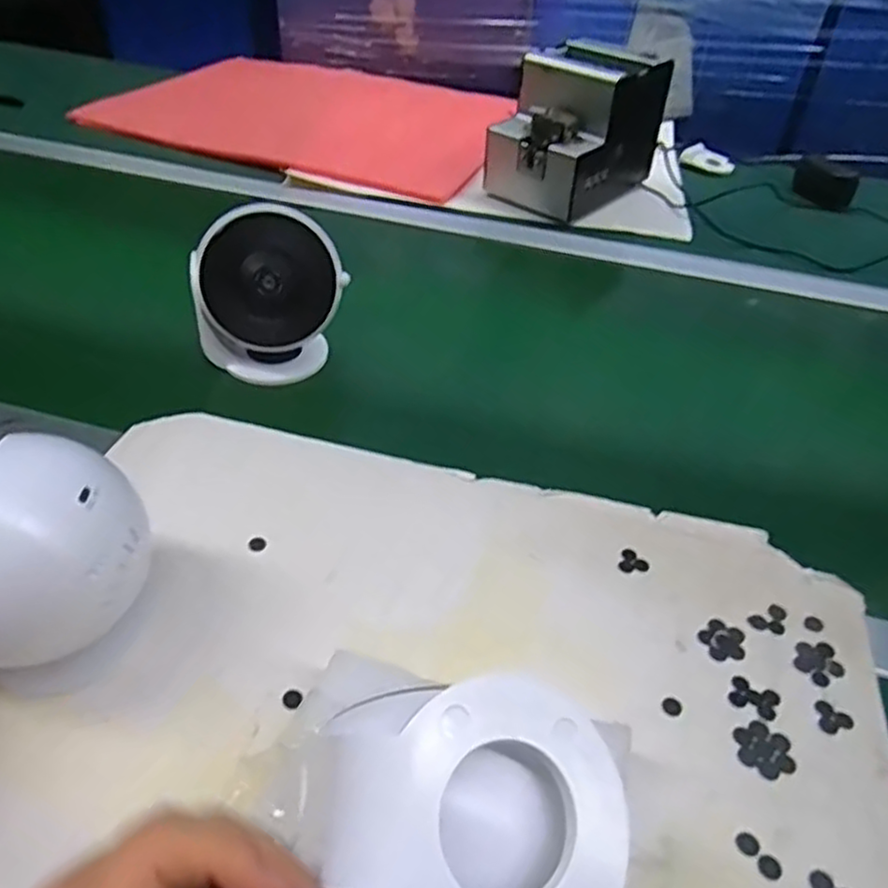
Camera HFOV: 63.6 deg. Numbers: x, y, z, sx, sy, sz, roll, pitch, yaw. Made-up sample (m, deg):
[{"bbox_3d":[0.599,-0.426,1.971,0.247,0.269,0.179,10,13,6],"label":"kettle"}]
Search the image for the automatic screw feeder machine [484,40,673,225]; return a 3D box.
[{"bbox_3d":[0.156,-0.368,0.844,0.128,0.148,0.187,32,49,28],"label":"automatic screw feeder machine"}]

